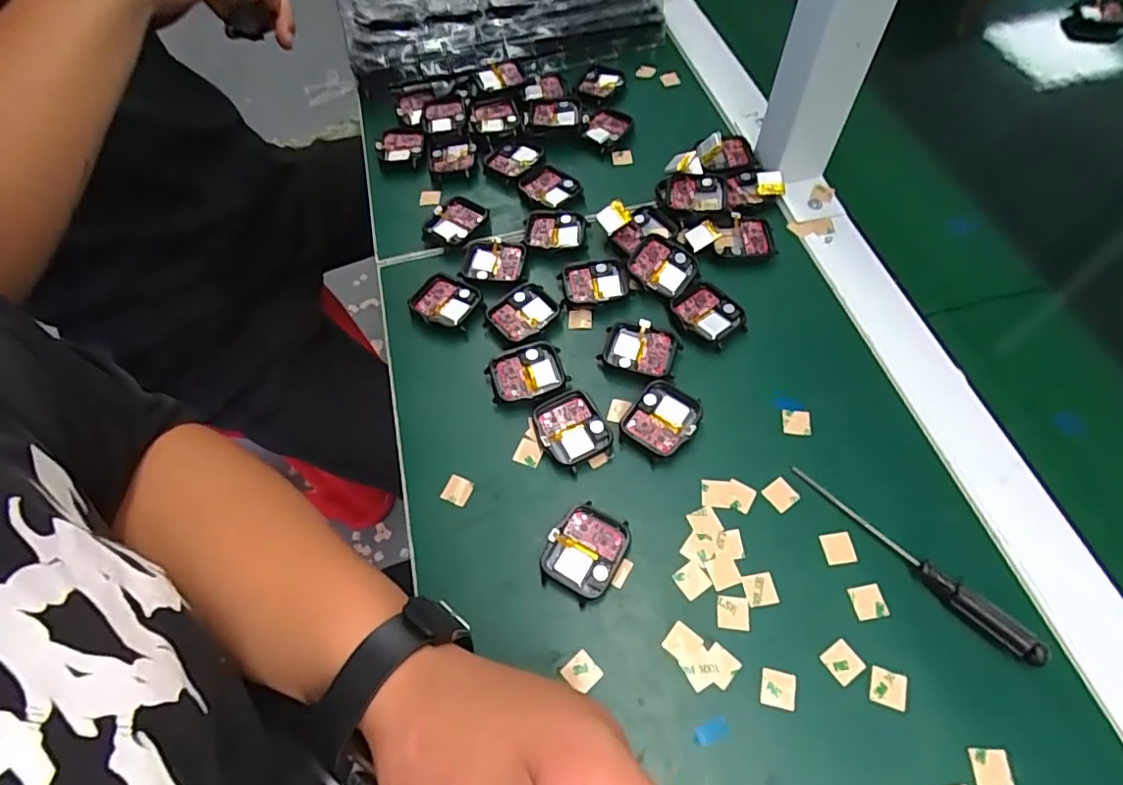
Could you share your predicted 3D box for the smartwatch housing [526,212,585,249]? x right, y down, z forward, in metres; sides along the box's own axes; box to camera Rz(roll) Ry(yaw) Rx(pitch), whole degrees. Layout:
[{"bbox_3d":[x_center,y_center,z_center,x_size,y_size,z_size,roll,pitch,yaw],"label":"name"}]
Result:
[{"bbox_3d":[-0.004,-0.118,0.416,0.043,0.006,0.032,-3,60,1],"label":"smartwatch housing"}]

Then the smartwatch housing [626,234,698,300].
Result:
[{"bbox_3d":[0.069,-0.087,0.388,0.041,0.012,0.040,22,63,15],"label":"smartwatch housing"}]

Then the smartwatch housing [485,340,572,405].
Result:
[{"bbox_3d":[-0.021,-0.012,0.358,0.046,0.009,0.038,-10,60,-3],"label":"smartwatch housing"}]

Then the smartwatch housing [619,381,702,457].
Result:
[{"bbox_3d":[0.059,0.015,0.338,0.038,0.009,0.045,30,65,18],"label":"smartwatch housing"}]

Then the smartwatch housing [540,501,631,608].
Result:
[{"bbox_3d":[0.013,0.084,0.302,0.037,0.011,0.045,27,65,17],"label":"smartwatch housing"}]

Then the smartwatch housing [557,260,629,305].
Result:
[{"bbox_3d":[0.023,-0.076,0.390,0.044,0.007,0.031,-9,60,-3],"label":"smartwatch housing"}]

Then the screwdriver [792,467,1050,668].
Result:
[{"bbox_3d":[0.176,0.083,0.291,0.012,0.015,0.131,-37,65,-17],"label":"screwdriver"}]

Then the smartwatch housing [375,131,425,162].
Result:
[{"bbox_3d":[-0.133,-0.203,0.469,0.040,0.006,0.046,-6,60,-1],"label":"smartwatch housing"}]

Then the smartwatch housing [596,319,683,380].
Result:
[{"bbox_3d":[0.049,-0.027,0.360,0.047,0.007,0.035,17,62,12],"label":"smartwatch housing"}]

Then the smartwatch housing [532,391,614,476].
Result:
[{"bbox_3d":[0.006,0.023,0.337,0.038,0.010,0.043,-24,61,-11],"label":"smartwatch housing"}]

